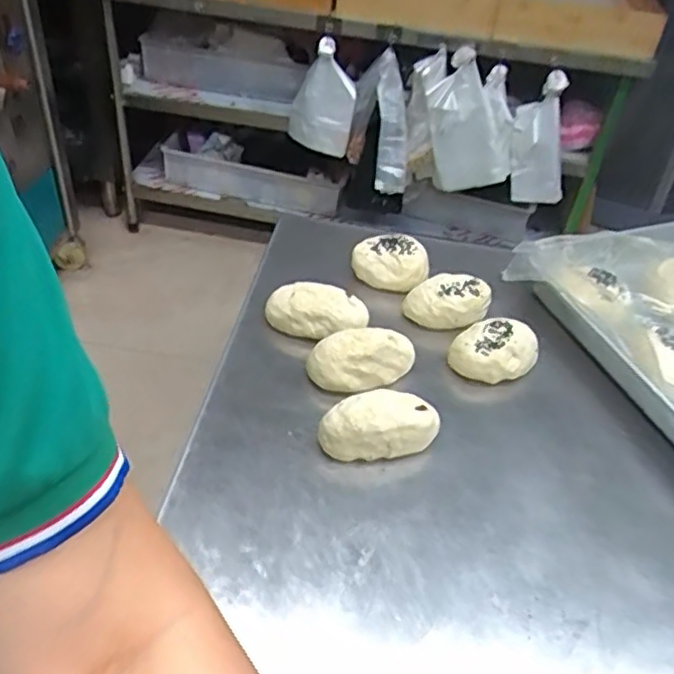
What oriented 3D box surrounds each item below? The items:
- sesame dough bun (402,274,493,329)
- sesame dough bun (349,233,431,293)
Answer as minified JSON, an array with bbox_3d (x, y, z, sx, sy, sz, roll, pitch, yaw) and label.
[{"bbox_3d":[0.120,-0.038,0.728,0.089,0.050,0.061,16,42,10],"label":"sesame dough bun"},{"bbox_3d":[0.062,-0.085,0.768,0.089,0.055,0.052,11,42,4],"label":"sesame dough bun"}]

